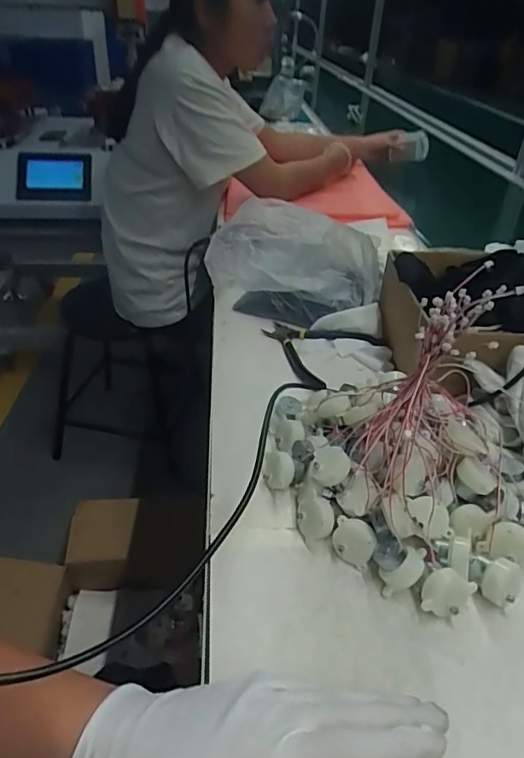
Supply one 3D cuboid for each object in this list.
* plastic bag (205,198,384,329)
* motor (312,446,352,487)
[{"bbox_3d":[0.051,-0.160,0.720,0.223,0.112,0.160,11,38,12],"label":"plastic bag"},{"bbox_3d":[0.057,0.072,0.427,0.032,0.012,0.038,-3,45,17],"label":"motor"}]

